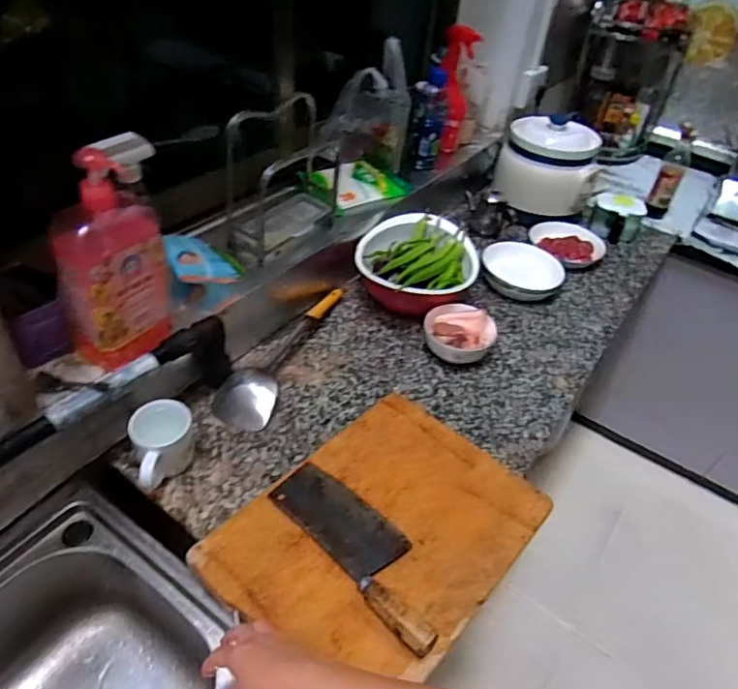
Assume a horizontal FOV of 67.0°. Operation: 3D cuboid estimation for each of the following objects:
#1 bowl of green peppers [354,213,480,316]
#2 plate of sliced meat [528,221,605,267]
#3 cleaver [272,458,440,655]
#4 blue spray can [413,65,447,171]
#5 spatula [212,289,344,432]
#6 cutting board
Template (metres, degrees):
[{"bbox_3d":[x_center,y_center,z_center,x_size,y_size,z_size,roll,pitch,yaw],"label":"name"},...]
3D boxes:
[{"bbox_3d":[0.090,-0.148,1.103,0.226,0.118,0.253,4,41,-3],"label":"bowl of green peppers"},{"bbox_3d":[0.469,-0.234,1.303,0.164,0.030,0.158,3,41,-3],"label":"plate of sliced meat"},{"bbox_3d":[-0.008,0.242,0.689,0.091,0.027,0.277,-28,51,-33],"label":"cleaver"},{"bbox_3d":[0.131,-0.498,1.243,0.074,0.211,0.066,9,41,4],"label":"blue spray can"},{"bbox_3d":[-0.129,0.005,0.966,0.093,0.037,0.368,21,43,17],"label":"spatula"},{"bbox_3d":[0.021,0.233,0.719,0.293,0.019,0.388,33,48,28],"label":"cutting board"}]

